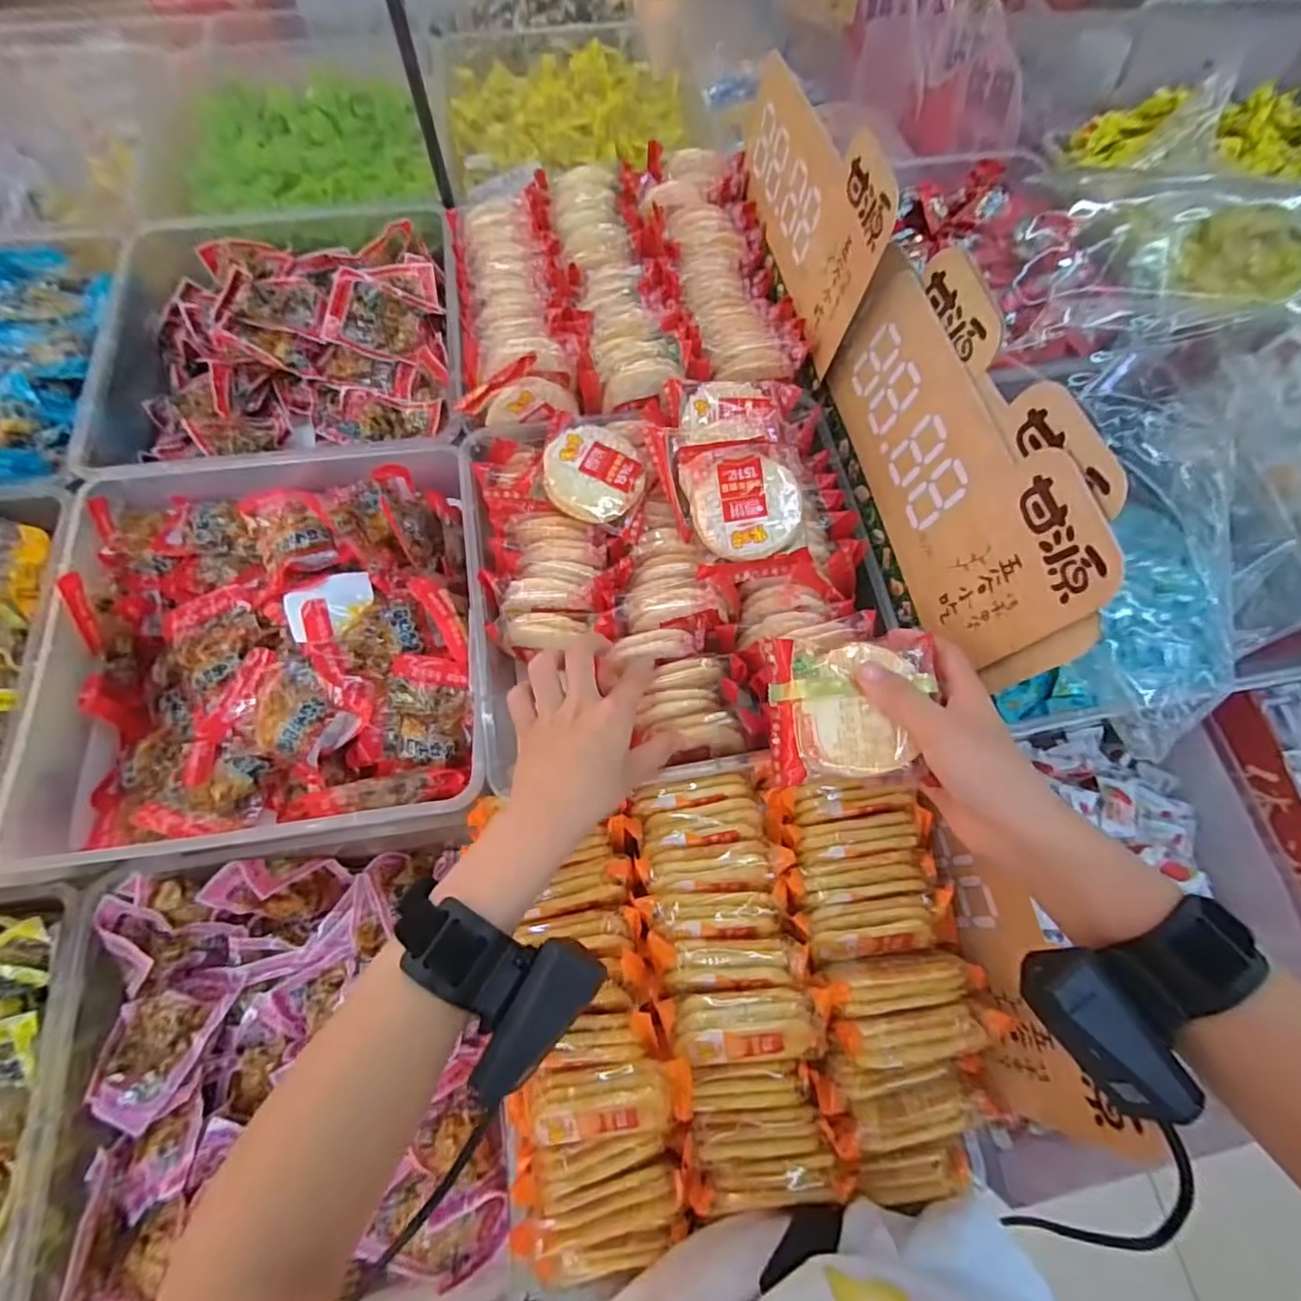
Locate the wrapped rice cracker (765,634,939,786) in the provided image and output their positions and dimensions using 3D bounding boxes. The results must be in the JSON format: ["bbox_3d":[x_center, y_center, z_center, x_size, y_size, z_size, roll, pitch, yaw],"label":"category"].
[{"bbox_3d":[0.115,0.032,0.350,0.090,0.018,0.081,-1,71,1],"label":"wrapped rice cracker"}]

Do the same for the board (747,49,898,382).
[{"bbox_3d":[0.125,-0.372,0.489,0.008,0.131,0.271,-7,68,-11],"label":"board"}]

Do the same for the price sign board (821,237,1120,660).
[{"bbox_3d":[0.193,-0.128,0.414,0.007,0.125,0.280,-4,60,-20],"label":"price sign board"}]

